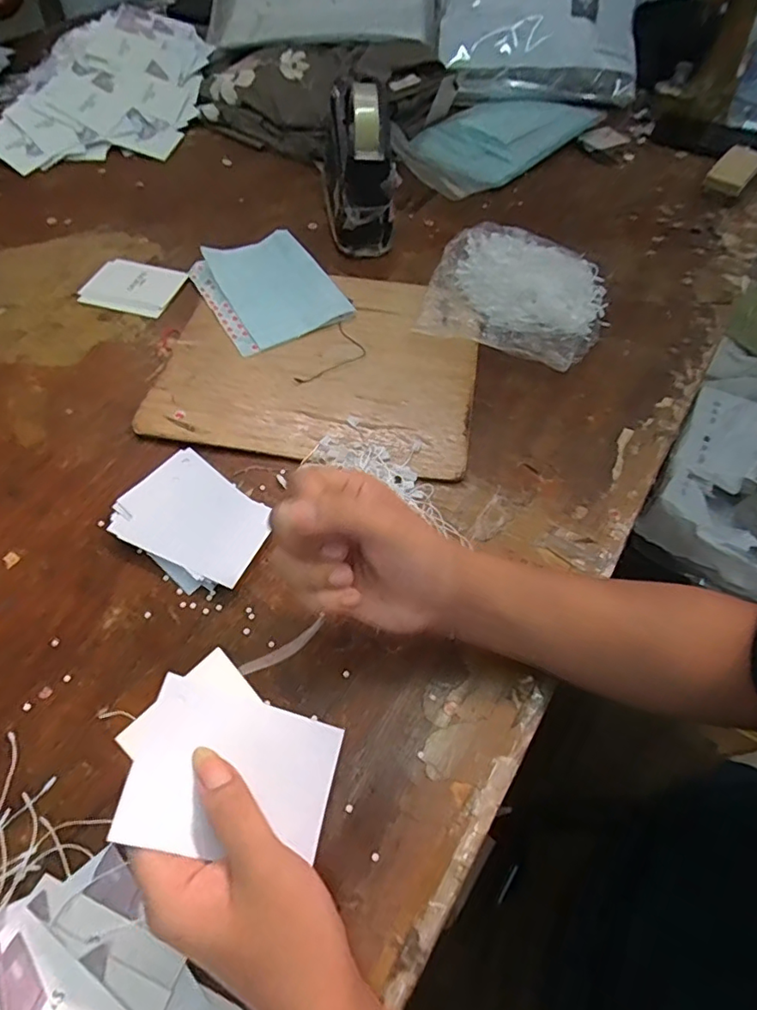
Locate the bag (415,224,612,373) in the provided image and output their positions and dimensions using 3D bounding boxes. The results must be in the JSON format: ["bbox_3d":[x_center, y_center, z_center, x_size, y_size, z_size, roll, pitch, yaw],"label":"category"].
[{"bbox_3d":[0.143,-0.214,0.568,0.172,0.035,0.165,17,59,10],"label":"bag"}]

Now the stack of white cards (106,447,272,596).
[{"bbox_3d":[-0.138,0.014,0.425,0.118,0.016,0.084,31,62,17],"label":"stack of white cards"}]

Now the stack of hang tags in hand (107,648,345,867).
[{"bbox_3d":[-0.068,0.123,0.269,0.102,0.005,0.080,26,56,-20],"label":"stack of hang tags in hand"}]

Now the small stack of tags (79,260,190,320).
[{"bbox_3d":[-0.263,-0.234,0.593,0.105,0.004,0.082,16,59,9],"label":"small stack of tags"}]

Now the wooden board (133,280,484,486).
[{"bbox_3d":[-0.052,-0.142,0.527,0.283,0.012,0.237,9,58,4],"label":"wooden board"}]

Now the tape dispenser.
[{"bbox_3d":[-0.024,-0.391,0.629,0.075,0.111,0.194,-4,58,-4],"label":"tape dispenser"}]

